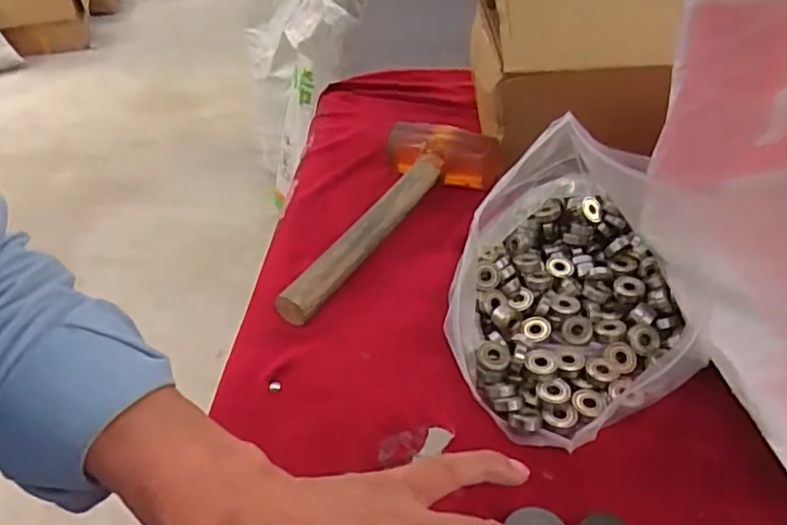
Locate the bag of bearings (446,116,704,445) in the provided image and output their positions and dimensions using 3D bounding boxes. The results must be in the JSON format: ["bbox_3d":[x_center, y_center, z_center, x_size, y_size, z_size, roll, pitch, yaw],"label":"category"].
[{"bbox_3d":[0.125,-0.013,0.411,0.142,0.143,0.228,7,38,14],"label":"bag of bearings"}]

